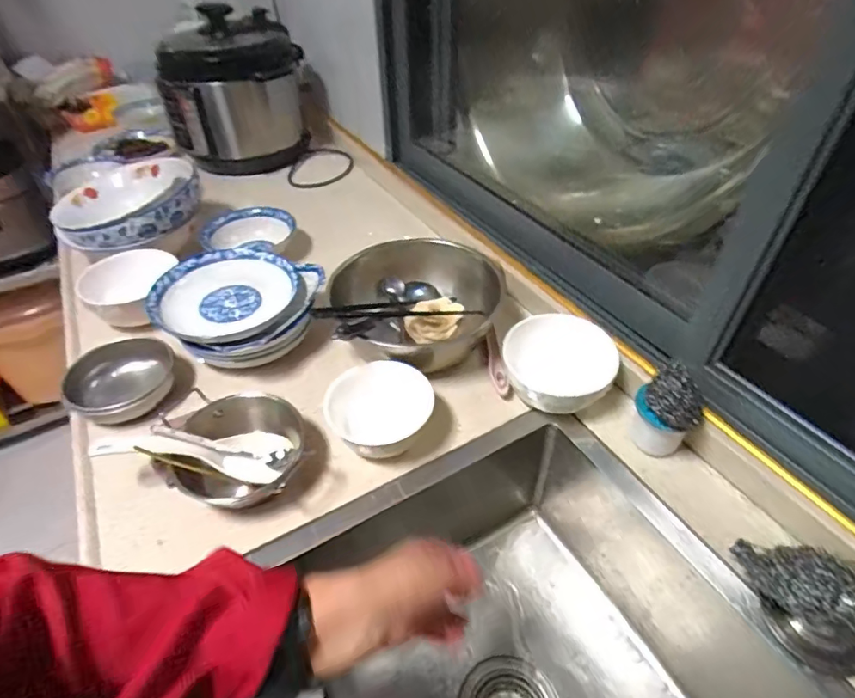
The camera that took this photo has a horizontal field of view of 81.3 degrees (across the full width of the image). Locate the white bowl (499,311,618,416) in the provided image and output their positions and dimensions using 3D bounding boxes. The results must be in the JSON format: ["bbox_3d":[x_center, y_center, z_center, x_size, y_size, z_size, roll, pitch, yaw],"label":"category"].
[{"bbox_3d":[0.152,0.020,0.587,0.116,0.073,0.114,-1,44,1],"label":"white bowl"}]

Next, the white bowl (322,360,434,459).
[{"bbox_3d":[-0.056,0.068,0.563,0.105,0.062,0.095,-28,50,-25],"label":"white bowl"}]

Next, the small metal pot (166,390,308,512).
[{"bbox_3d":[-0.200,0.110,0.528,0.136,0.059,0.121,-2,44,0],"label":"small metal pot"}]

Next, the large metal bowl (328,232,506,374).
[{"bbox_3d":[-0.009,-0.059,0.673,0.210,0.086,0.208,-11,45,-10],"label":"large metal bowl"}]

